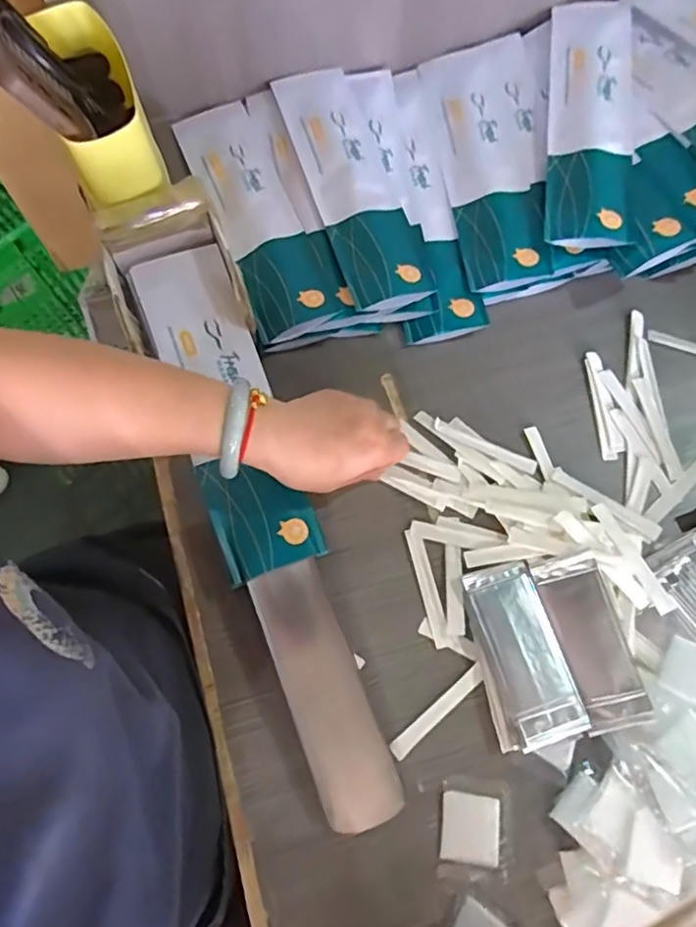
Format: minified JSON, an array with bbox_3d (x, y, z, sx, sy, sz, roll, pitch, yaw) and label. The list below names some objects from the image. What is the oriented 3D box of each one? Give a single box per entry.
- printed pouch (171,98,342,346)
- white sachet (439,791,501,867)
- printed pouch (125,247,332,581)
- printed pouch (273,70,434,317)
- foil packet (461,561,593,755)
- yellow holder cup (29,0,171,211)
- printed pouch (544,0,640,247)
[{"bbox_3d":[-0.088,-0.232,0.548,0.072,0.038,0.279,-22,74,-6],"label":"printed pouch"},{"bbox_3d":[0.086,0.253,0.408,0.040,0.004,0.041,8,73,3],"label":"white sachet"},{"bbox_3d":[-0.106,-0.051,0.477,0.085,0.033,0.290,-19,75,-6],"label":"printed pouch"},{"bbox_3d":[0.006,-0.259,0.544,0.081,0.025,0.276,-18,74,-5],"label":"printed pouch"},{"bbox_3d":[0.130,0.138,0.433,0.051,0.015,0.125,-17,74,-5],"label":"foil packet"},{"bbox_3d":[-0.209,-0.301,0.499,0.073,0.076,0.149,-18,74,-5],"label":"yellow holder cup"},{"bbox_3d":[0.224,-0.317,0.544,0.072,0.025,0.269,6,73,2],"label":"printed pouch"}]

